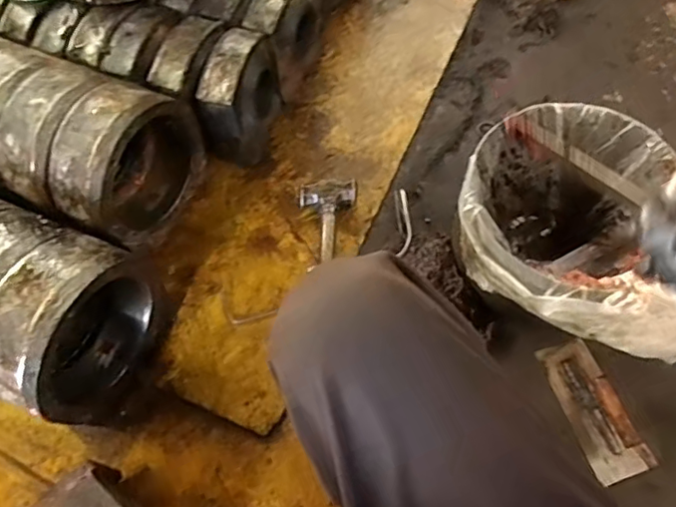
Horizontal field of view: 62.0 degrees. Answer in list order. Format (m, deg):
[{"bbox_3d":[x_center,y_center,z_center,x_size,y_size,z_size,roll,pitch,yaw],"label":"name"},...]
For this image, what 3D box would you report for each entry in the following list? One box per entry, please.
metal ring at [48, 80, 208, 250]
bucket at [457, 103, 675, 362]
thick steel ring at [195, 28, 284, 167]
[{"bbox_3d":[-0.310,-0.137,0.846,0.105,0.208,0.228,26,67,14],"label":"metal ring"},{"bbox_3d":[0.335,-0.014,0.829,0.337,0.224,0.317,-1,61,1],"label":"bucket"},{"bbox_3d":[-0.162,-0.263,0.963,0.086,0.185,0.160,13,65,8],"label":"thick steel ring"}]

